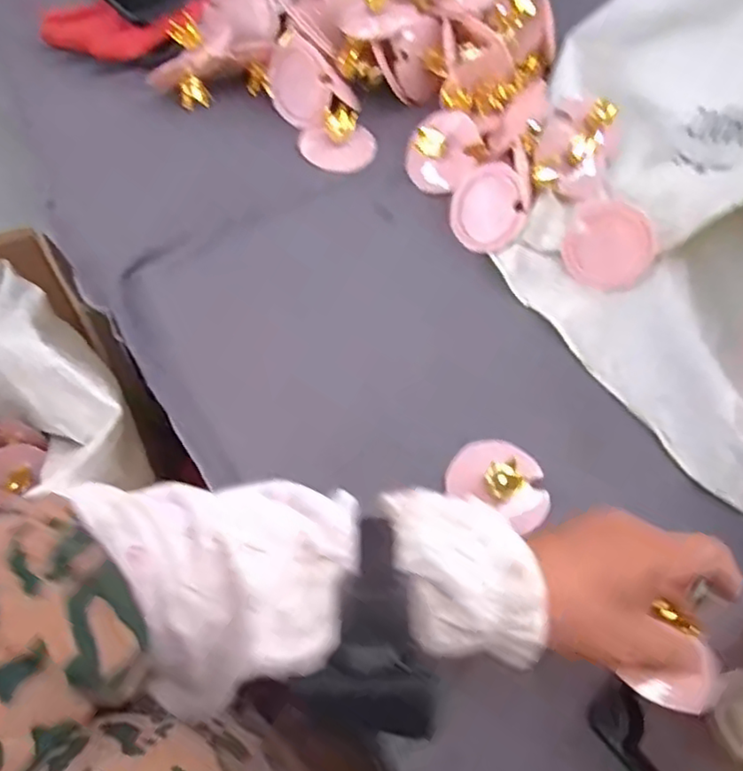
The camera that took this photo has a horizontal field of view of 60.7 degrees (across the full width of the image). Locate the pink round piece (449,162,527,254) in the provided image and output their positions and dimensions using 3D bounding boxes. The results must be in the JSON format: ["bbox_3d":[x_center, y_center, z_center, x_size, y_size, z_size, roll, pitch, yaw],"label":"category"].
[{"bbox_3d":[0.107,-0.162,0.583,0.008,0.073,0.074,-1,49,-54],"label":"pink round piece"}]

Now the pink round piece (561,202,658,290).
[{"bbox_3d":[0.215,-0.125,0.571,0.076,0.010,0.078,0,89,15],"label":"pink round piece"}]

